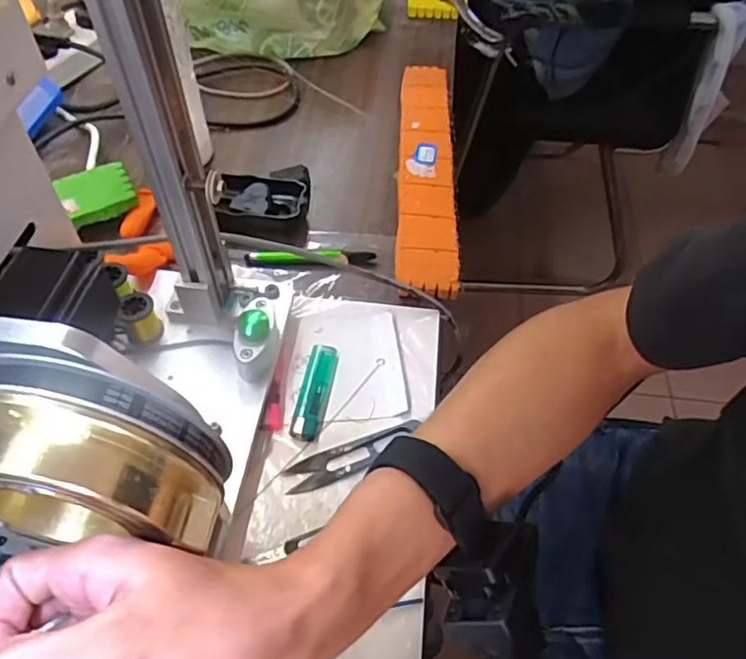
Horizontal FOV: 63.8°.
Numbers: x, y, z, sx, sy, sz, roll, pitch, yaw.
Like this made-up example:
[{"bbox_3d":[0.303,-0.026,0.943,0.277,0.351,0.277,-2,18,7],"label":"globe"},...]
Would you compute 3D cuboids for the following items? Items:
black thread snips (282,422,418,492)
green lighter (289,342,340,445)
[{"bbox_3d":[-0.013,0.088,0.420,0.098,0.011,0.023,-17,55,-14],"label":"black thread snips"},{"bbox_3d":[-0.044,0.046,0.450,0.023,0.009,0.080,9,53,5],"label":"green lighter"}]

